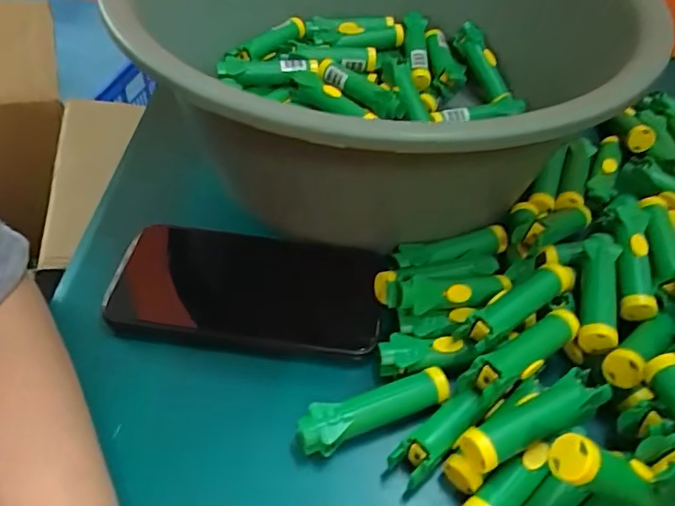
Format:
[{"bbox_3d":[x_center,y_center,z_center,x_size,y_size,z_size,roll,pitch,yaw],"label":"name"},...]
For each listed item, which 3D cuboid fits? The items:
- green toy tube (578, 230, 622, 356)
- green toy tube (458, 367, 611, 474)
[{"bbox_3d":[0.152,0.021,0.330,0.018,0.018,0.079,16,49,9],"label":"green toy tube"},{"bbox_3d":[0.096,0.083,0.277,0.079,0.020,0.020,-20,53,-21],"label":"green toy tube"}]

